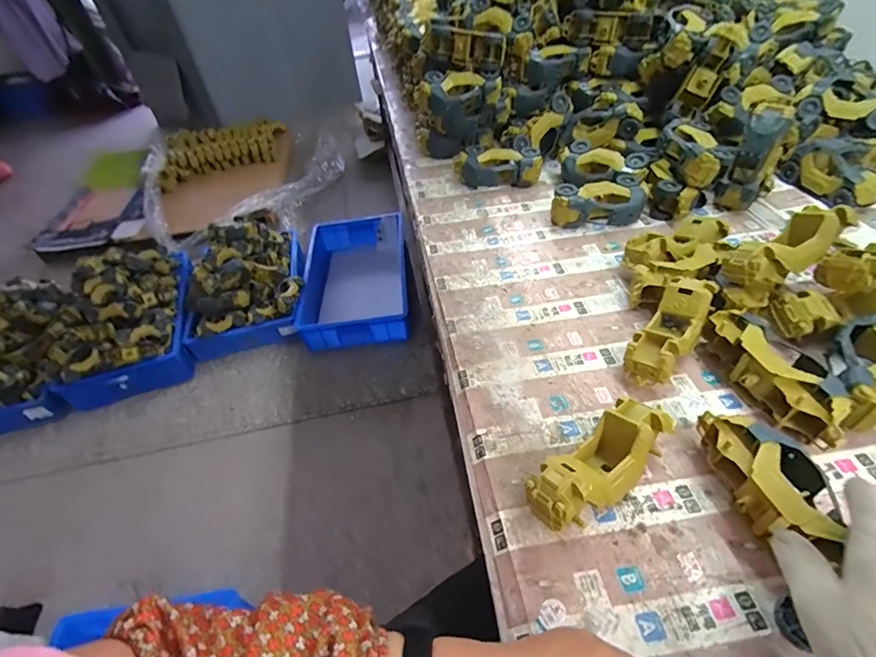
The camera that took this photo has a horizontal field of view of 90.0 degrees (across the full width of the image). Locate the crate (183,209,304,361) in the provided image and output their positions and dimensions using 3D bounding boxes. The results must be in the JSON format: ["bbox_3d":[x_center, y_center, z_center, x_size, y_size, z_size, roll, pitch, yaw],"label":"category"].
[{"bbox_3d":[-0.741,-0.214,1.681,0.414,0.277,0.605,-14,46,-7],"label":"crate"}]

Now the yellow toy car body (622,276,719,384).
[{"bbox_3d":[0.281,0.003,0.542,0.071,0.063,0.162,29,56,31],"label":"yellow toy car body"}]

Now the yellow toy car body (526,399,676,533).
[{"bbox_3d":[0.160,0.134,0.428,0.164,0.061,0.063,-31,50,-22],"label":"yellow toy car body"}]

